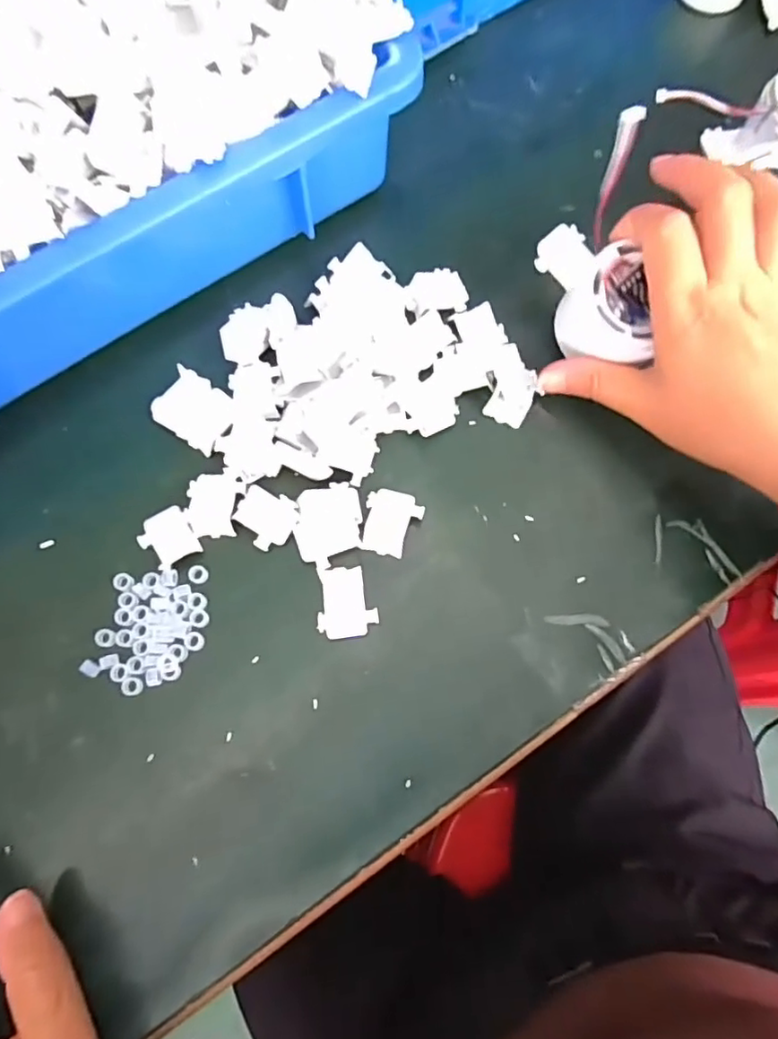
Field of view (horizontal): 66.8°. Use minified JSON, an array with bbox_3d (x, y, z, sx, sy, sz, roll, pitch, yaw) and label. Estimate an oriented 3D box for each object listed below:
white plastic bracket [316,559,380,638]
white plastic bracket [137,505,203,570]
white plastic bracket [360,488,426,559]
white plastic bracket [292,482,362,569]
[{"bbox_3d":[-0.022,0.039,0.298,0.029,0.005,0.039,-8,74,-2],"label":"white plastic bracket"},{"bbox_3d":[-0.116,0.010,0.309,0.027,0.004,0.028,-24,75,-7],"label":"white plastic bracket"},{"bbox_3d":[0.002,0.001,0.309,0.029,0.007,0.034,10,74,3],"label":"white plastic bracket"},{"bbox_3d":[-0.031,0.003,0.308,0.035,0.006,0.042,-10,74,-3],"label":"white plastic bracket"}]

